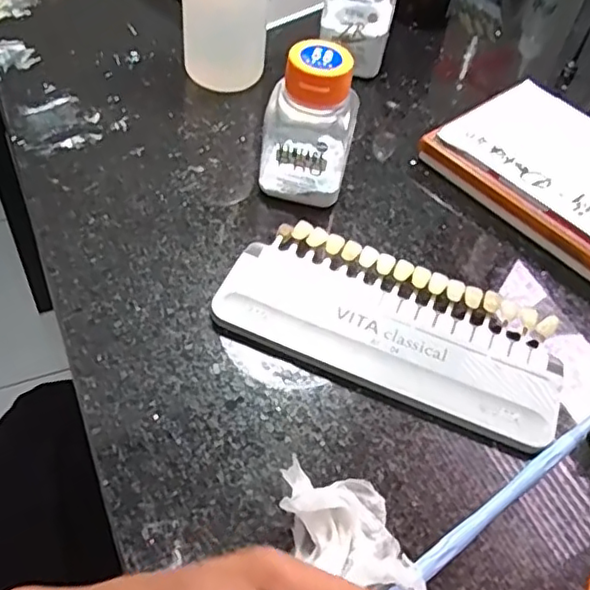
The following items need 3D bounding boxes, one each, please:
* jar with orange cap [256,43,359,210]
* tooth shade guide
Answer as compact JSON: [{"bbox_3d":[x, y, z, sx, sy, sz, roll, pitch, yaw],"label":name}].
[{"bbox_3d":[0.007,-0.080,0.299,0.041,0.071,0.033,15,51,4],"label":"jar with orange cap"},{"bbox_3d":[0.043,0.011,0.272,0.144,0.009,0.068,21,52,9],"label":"tooth shade guide"}]

